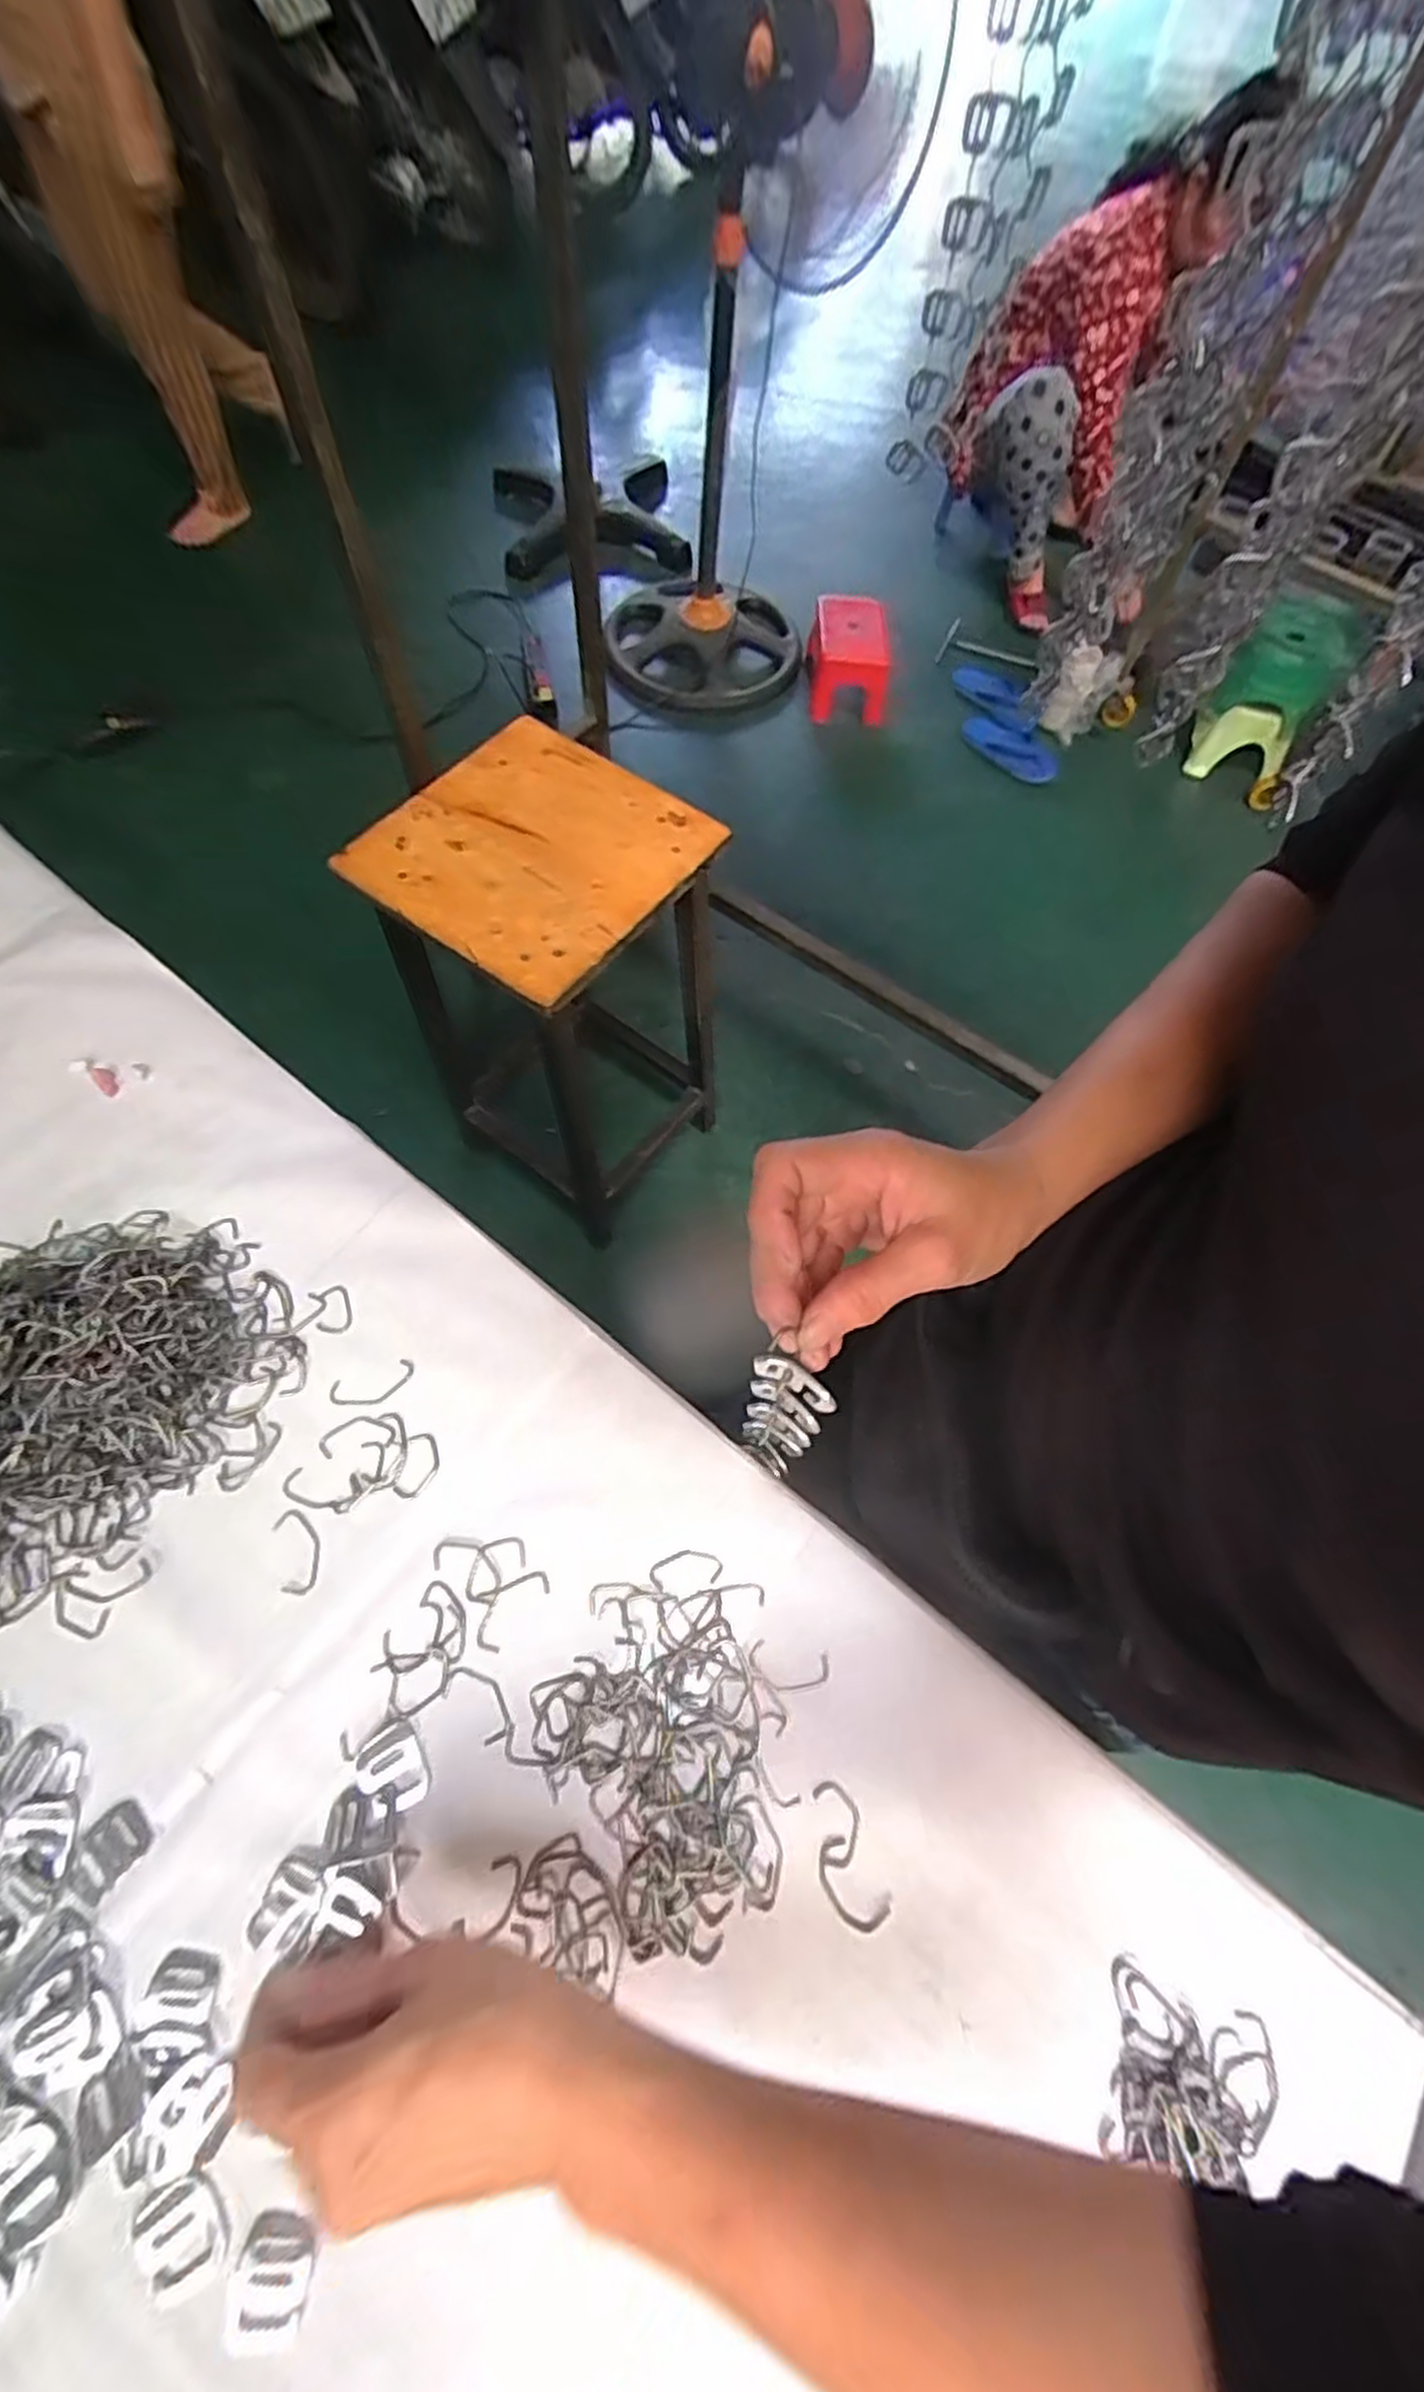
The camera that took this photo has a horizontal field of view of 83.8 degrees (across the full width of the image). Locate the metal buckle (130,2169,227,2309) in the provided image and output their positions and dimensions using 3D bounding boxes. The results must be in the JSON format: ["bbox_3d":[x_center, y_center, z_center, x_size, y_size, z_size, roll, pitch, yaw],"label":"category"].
[{"bbox_3d":[-0.202,0.395,0.301,0.027,0.004,0.034,-34,72,-17],"label":"metal buckle"}]

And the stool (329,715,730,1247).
[{"bbox_3d":[-0.211,-0.242,1.121,0.339,0.636,0.306,41,70,14],"label":"stool"}]

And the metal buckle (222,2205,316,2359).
[{"bbox_3d":[-0.164,0.405,0.296,0.027,0.004,0.036,7,65,0],"label":"metal buckle"}]

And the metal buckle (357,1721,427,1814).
[{"bbox_3d":[-0.146,0.262,0.363,0.027,0.004,0.033,-26,69,-14],"label":"metal buckle"}]

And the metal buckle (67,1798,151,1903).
[{"bbox_3d":[-0.265,0.285,0.347,0.025,0.004,0.033,39,69,14],"label":"metal buckle"}]

